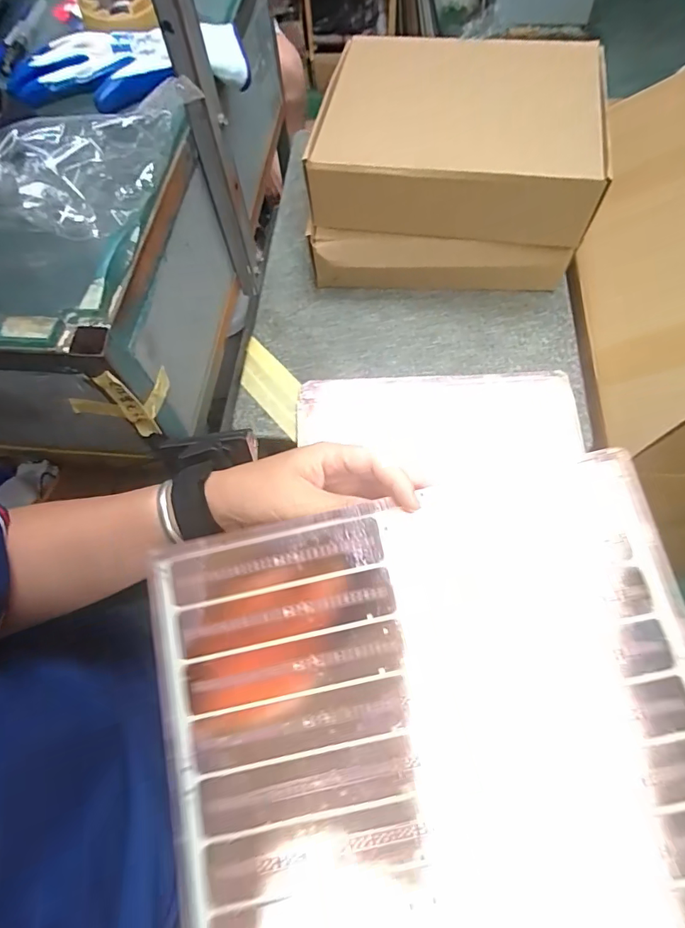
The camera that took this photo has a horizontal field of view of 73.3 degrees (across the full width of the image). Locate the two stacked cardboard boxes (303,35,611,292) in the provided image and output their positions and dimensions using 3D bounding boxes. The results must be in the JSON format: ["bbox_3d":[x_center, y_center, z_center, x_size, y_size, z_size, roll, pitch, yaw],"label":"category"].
[{"bbox_3d":[0.137,-0.382,0.605,0.318,0.156,0.290,8,66,7],"label":"two stacked cardboard boxes"}]

